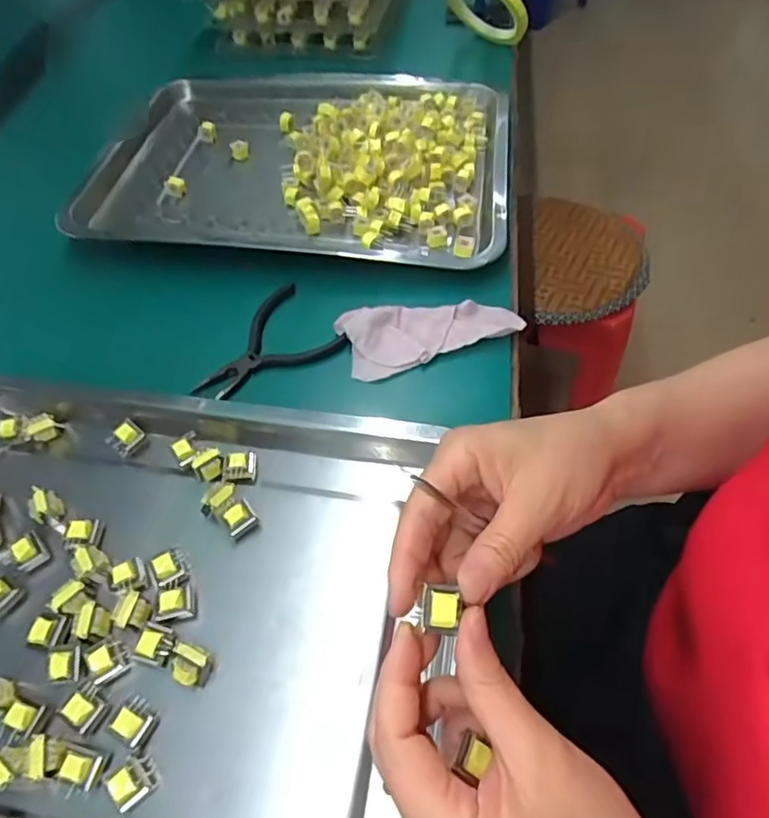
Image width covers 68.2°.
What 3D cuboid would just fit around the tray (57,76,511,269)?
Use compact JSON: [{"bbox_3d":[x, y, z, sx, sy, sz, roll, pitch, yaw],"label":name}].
[{"bbox_3d":[-0.084,-0.251,0.557,0.404,0.033,0.292,5,56,6],"label":"tray"}]

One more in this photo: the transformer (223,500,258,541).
[{"bbox_3d":[-0.089,0.069,0.350,0.019,0.017,0.017,-35,63,-20],"label":"transformer"}]

